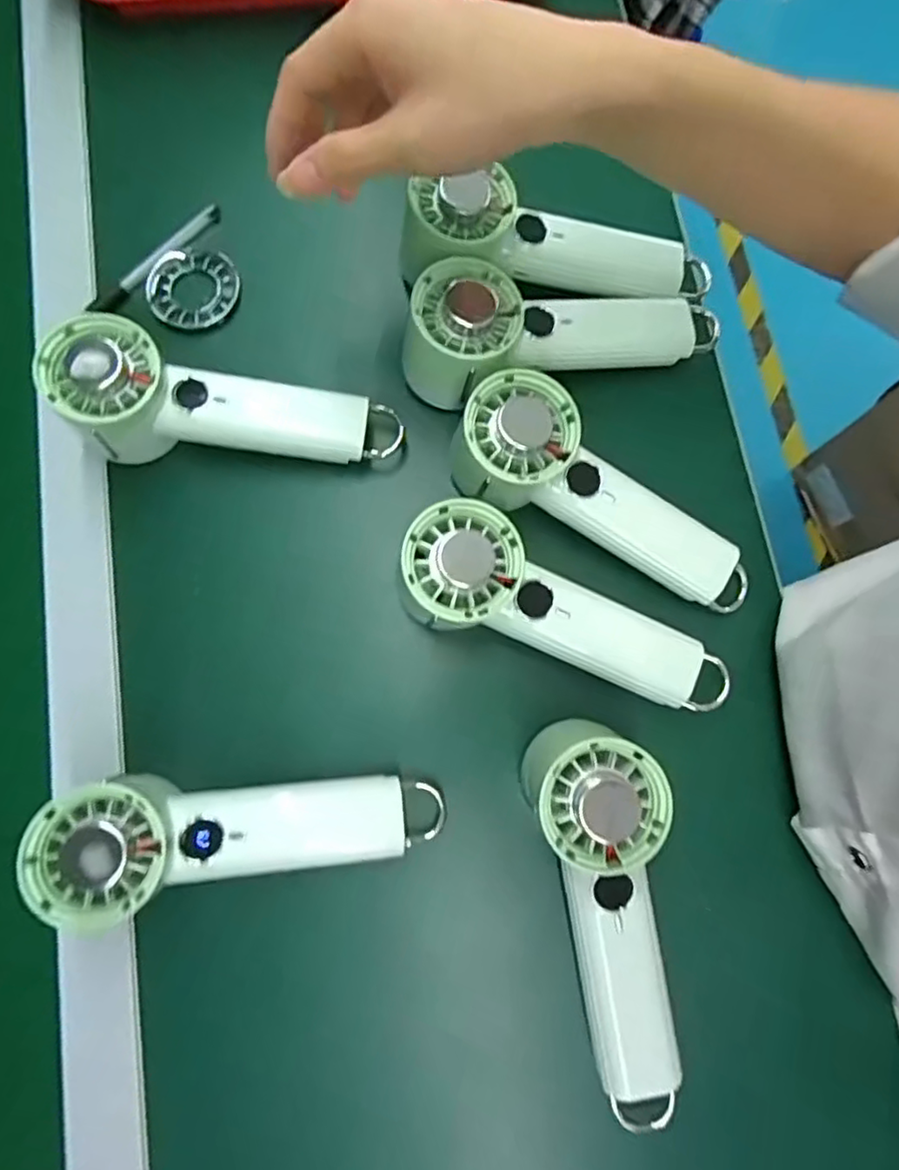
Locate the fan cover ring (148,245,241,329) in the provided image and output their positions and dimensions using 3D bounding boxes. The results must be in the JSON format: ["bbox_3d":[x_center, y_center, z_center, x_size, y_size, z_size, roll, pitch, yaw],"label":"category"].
[{"bbox_3d":[-0.170,-0.197,0.423,0.054,0.013,0.056,0,78,0],"label":"fan cover ring"}]

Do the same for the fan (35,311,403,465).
[{"bbox_3d":[-0.131,-0.104,0.383,0.200,0.061,0.064,7,78,-14],"label":"fan"}]

